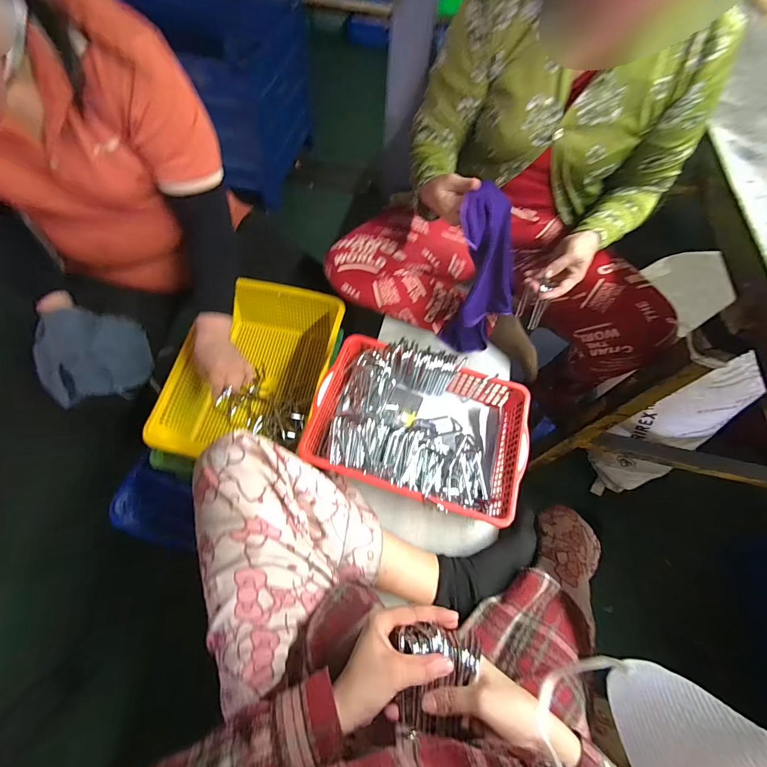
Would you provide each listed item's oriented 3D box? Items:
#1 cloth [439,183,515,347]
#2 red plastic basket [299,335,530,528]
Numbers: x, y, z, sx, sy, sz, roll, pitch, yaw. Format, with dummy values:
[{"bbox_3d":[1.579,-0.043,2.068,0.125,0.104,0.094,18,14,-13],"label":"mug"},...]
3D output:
[{"bbox_3d":[0.176,-0.174,0.657,0.127,0.326,0.087,20,63,7],"label":"cloth"},{"bbox_3d":[0.066,0.077,0.663,0.363,0.098,0.253,19,63,6],"label":"red plastic basket"}]

